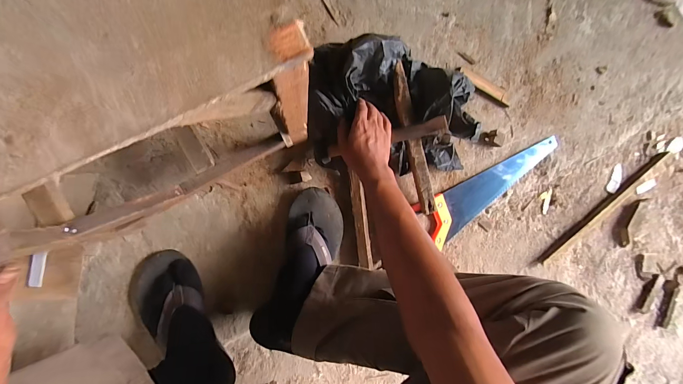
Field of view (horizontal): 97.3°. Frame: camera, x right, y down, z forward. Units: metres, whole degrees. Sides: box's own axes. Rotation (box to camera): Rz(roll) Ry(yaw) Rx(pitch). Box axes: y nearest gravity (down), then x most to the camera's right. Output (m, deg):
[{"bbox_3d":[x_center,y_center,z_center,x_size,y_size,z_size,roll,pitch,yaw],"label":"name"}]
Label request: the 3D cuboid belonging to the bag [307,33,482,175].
[{"bbox_3d":[0.097,-0.167,0.579,0.311,0.097,0.240,-3,89,-8],"label":"bag"}]

